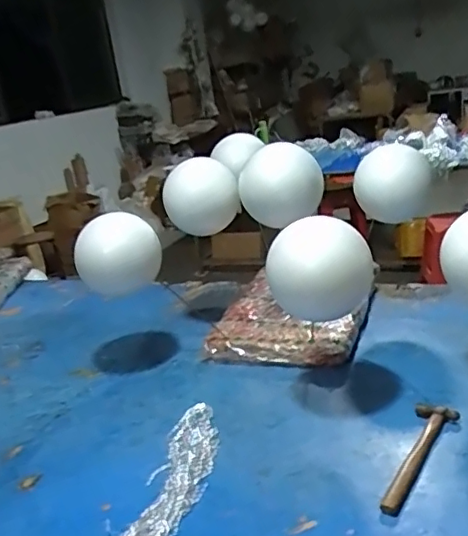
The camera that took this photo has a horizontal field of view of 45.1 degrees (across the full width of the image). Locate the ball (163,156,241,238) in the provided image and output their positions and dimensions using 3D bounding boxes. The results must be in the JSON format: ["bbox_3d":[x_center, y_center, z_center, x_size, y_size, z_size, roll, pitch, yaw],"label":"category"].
[{"bbox_3d":[-0.086,-0.180,1.460,0.188,0.188,0.230,-8,18,-3],"label":"ball"}]

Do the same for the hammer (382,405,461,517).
[{"bbox_3d":[0.298,0.307,0.942,0.064,0.029,0.284,7,23,39],"label":"hammer"}]

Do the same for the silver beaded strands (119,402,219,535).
[{"bbox_3d":[-0.093,0.352,0.994,0.103,0.017,0.381,-2,19,15],"label":"silver beaded strands"}]

